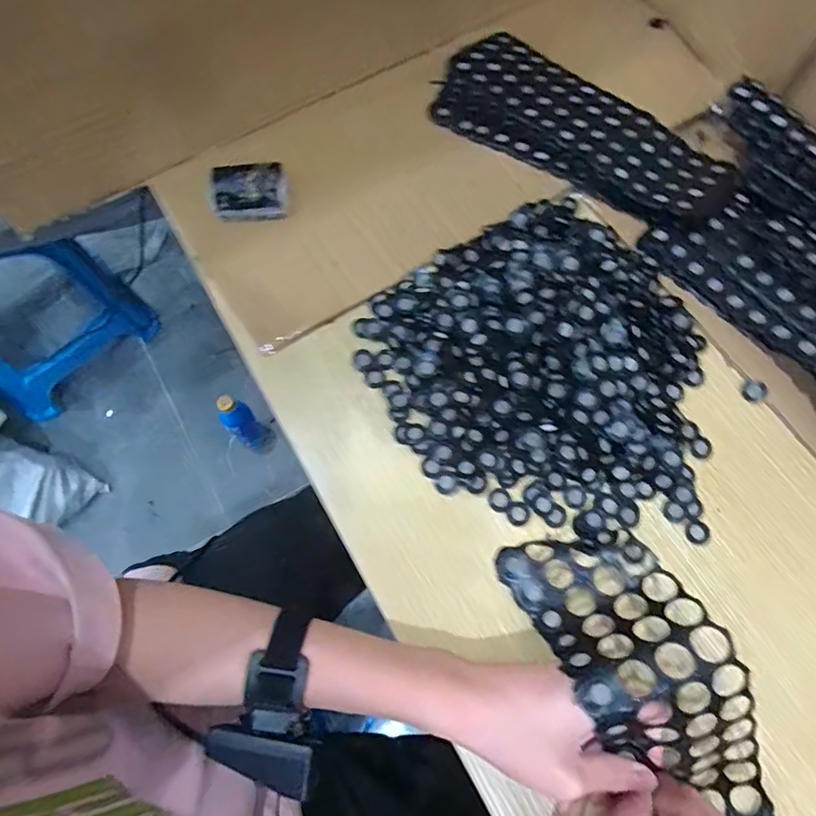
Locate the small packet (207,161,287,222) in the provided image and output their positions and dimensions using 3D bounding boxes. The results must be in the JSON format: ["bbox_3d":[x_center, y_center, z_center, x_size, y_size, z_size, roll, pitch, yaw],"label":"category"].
[{"bbox_3d":[-0.149,-0.203,0.481,0.070,0.021,0.054,-8,70,-6],"label":"small packet"}]

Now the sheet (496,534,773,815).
[{"bbox_3d":[0.160,0.179,0.326,0.090,0.087,0.239,-38,72,-12],"label":"sheet"}]

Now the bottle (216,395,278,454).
[{"bbox_3d":[-0.342,0.033,1.068,0.064,0.250,0.063,0,70,1],"label":"bottle"}]

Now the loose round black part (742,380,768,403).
[{"bbox_3d":[0.298,-0.016,0.437,0.017,0.016,0.018,1,69,-3],"label":"loose round black part"}]

